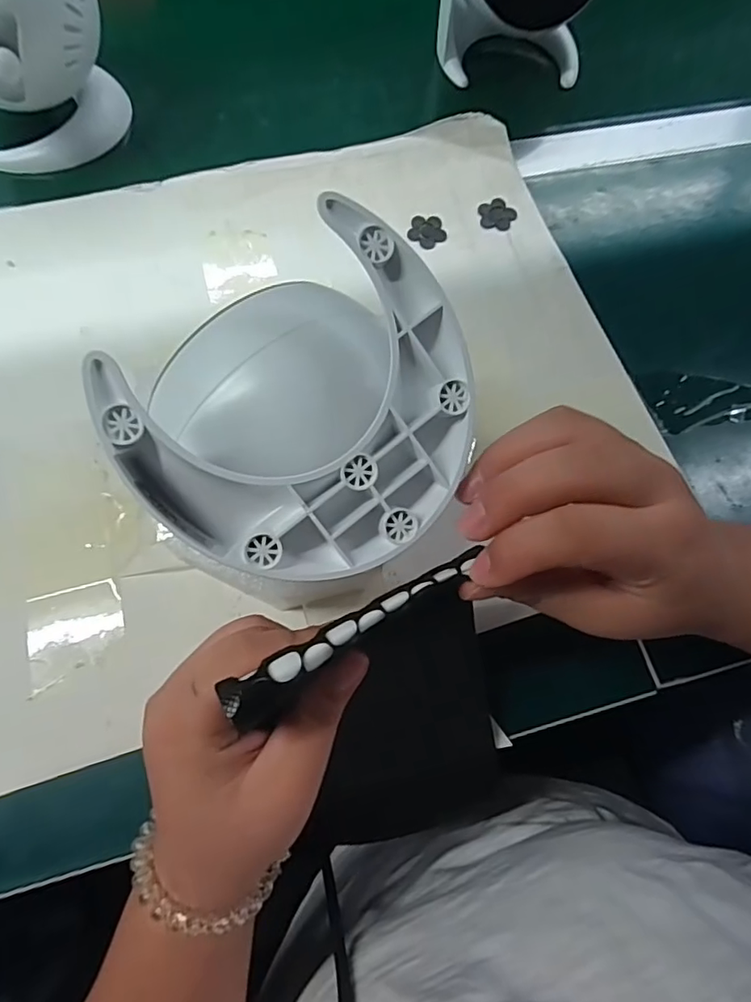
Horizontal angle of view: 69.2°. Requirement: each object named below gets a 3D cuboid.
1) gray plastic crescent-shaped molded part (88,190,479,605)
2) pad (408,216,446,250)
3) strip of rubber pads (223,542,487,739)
[{"bbox_3d":[-0.026,-0.029,0.202,0.113,0.061,0.113,-1,95,-14],"label":"gray plastic crescent-shaped molded part"},{"bbox_3d":[0.036,-0.186,0.375,0.025,0.004,0.026,38,72,12],"label":"pad"},{"bbox_3d":[-0.004,0.041,0.177,0.093,0.007,0.015,-31,73,-18],"label":"strip of rubber pads"}]

